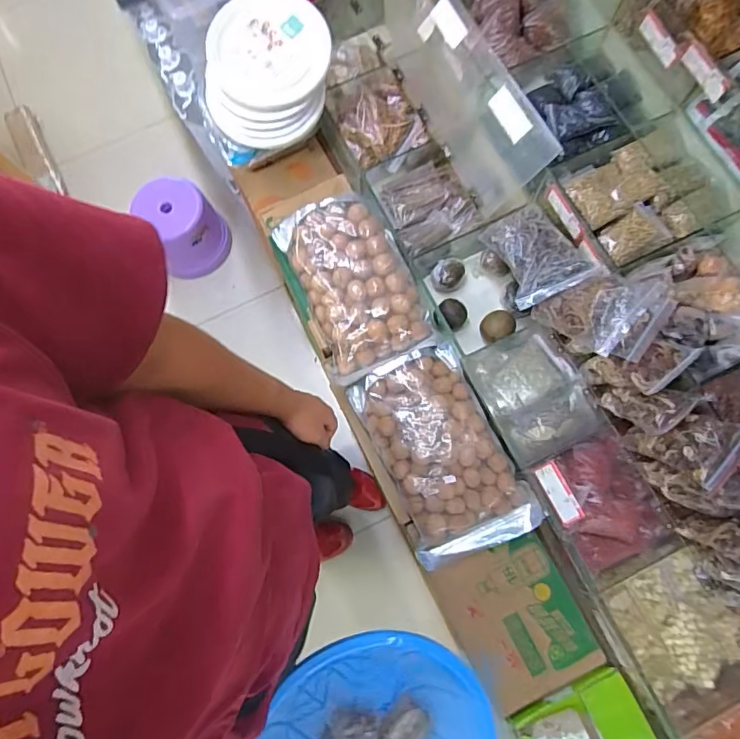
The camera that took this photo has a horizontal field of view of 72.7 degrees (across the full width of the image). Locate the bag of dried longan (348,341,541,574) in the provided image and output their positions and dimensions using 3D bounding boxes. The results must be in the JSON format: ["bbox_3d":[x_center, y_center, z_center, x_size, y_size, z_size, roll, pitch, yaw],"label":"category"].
[{"bbox_3d":[0.114,0.132,0.813,0.189,0.055,0.321,-25,76,-5],"label":"bag of dried longan"}]

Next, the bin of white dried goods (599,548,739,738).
[{"bbox_3d":[0.450,0.387,0.730,0.161,0.071,0.201,-24,76,-5],"label":"bin of white dried goods"}]

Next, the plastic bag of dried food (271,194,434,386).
[{"bbox_3d":[-0.032,-0.148,0.876,0.191,0.069,0.303,-24,76,-5],"label":"plastic bag of dried food"}]

